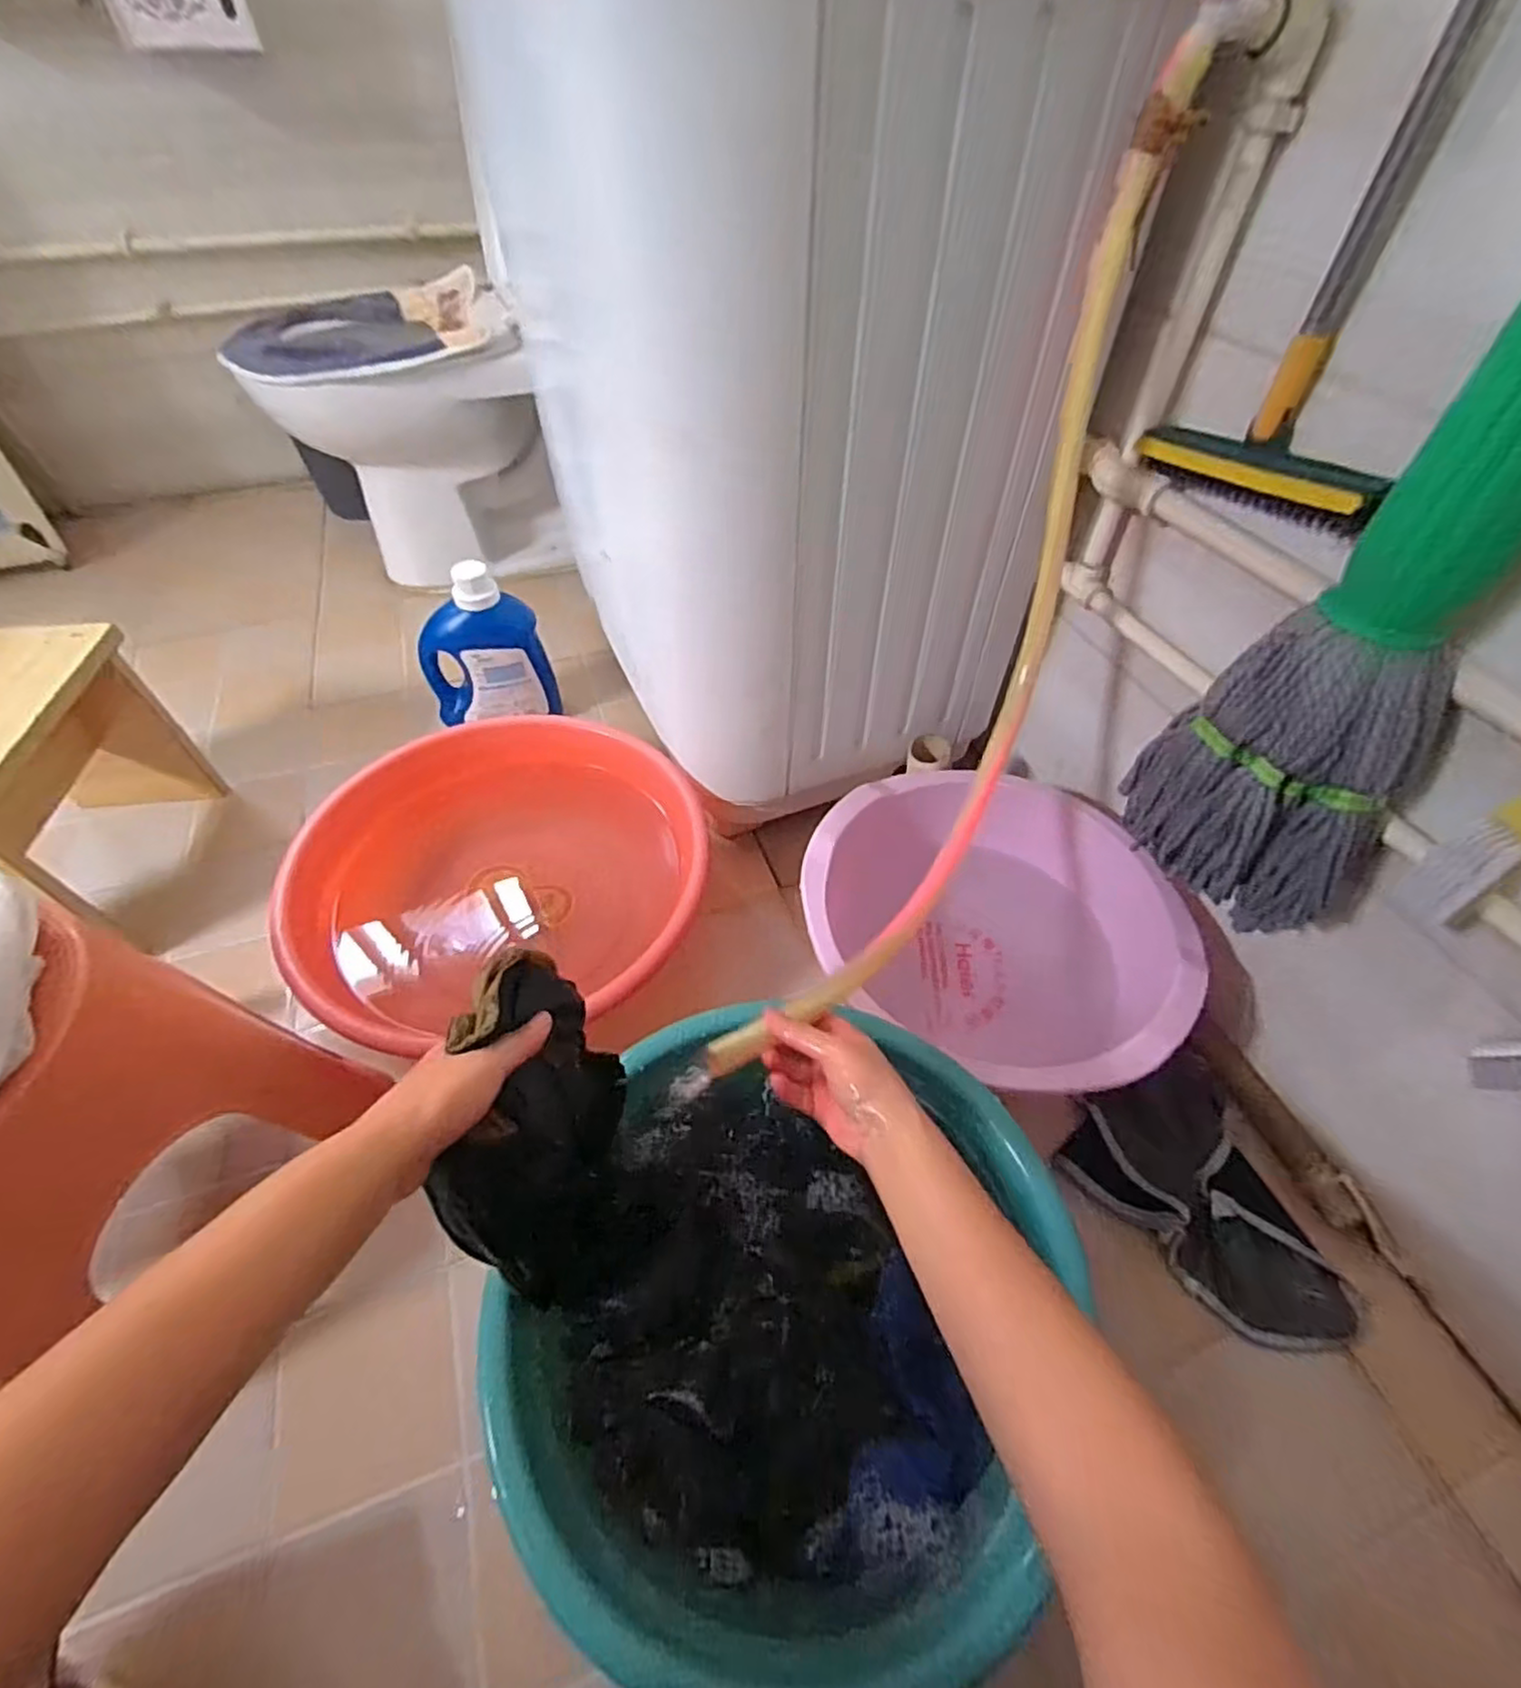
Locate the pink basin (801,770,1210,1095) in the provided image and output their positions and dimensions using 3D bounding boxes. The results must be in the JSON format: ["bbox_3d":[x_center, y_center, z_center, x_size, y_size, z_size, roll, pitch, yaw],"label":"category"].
[{"bbox_3d":[0.261,0.089,0.791,0.376,0.179,0.338,21,54,16],"label":"pink basin"}]

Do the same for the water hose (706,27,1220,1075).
[{"bbox_3d":[0.180,-0.170,0.566,0.094,0.297,0.720,22,96,17],"label":"water hose"}]

